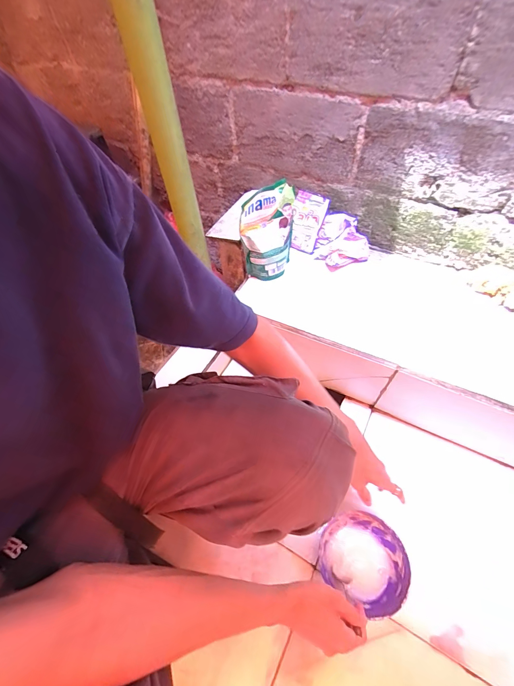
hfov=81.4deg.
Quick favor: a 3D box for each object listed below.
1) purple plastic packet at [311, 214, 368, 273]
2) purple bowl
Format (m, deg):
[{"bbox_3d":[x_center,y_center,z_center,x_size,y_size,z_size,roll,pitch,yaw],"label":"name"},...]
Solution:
[{"bbox_3d":[0.219,-0.256,0.769,0.138,0.077,0.122,23,58,17],"label":"purple plastic packet"},{"bbox_3d":[0.193,0.392,0.548,0.143,0.058,0.131,-1,55,1],"label":"purple bowl"}]

